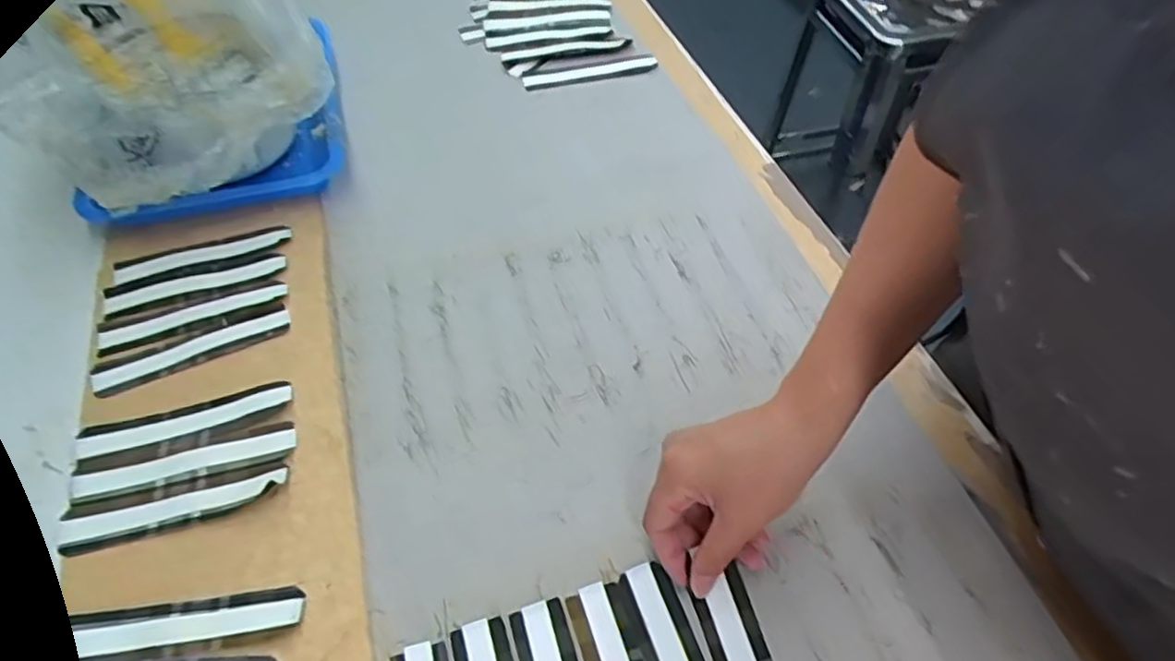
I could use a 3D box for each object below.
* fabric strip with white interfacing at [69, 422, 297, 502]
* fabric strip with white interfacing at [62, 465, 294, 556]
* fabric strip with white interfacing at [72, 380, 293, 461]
[{"bbox_3d":[-0.273,0.086,0.479,0.141,0.004,0.034,-12,53,-7],"label":"fabric strip with white interfacing"},{"bbox_3d":[-0.271,0.113,0.462,0.141,0.007,0.030,-15,59,-8],"label":"fabric strip with white interfacing"},{"bbox_3d":[-0.285,0.064,0.501,0.142,0.006,0.031,-15,53,-9],"label":"fabric strip with white interfacing"}]

